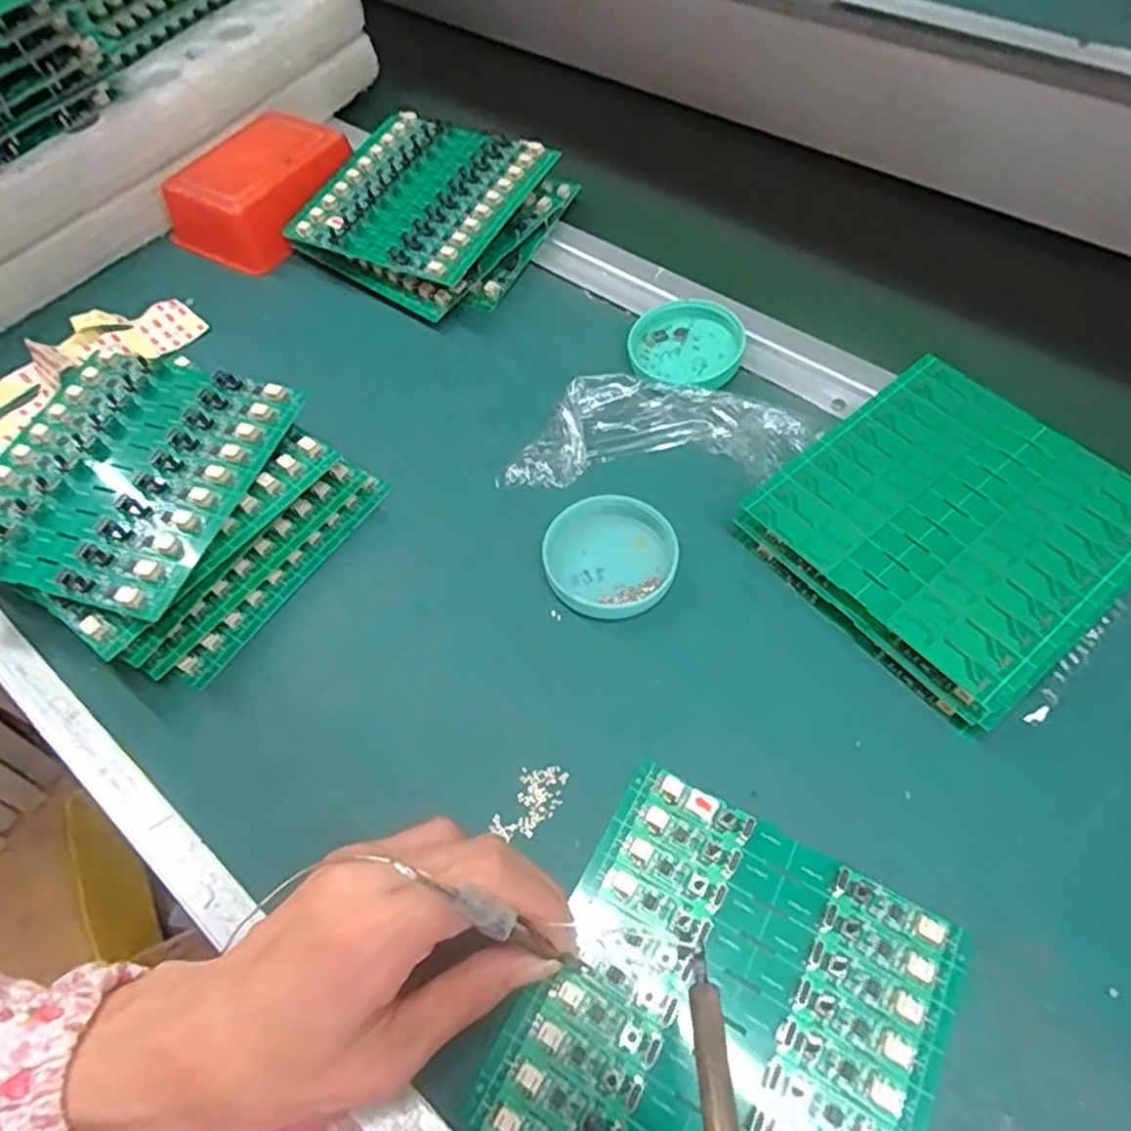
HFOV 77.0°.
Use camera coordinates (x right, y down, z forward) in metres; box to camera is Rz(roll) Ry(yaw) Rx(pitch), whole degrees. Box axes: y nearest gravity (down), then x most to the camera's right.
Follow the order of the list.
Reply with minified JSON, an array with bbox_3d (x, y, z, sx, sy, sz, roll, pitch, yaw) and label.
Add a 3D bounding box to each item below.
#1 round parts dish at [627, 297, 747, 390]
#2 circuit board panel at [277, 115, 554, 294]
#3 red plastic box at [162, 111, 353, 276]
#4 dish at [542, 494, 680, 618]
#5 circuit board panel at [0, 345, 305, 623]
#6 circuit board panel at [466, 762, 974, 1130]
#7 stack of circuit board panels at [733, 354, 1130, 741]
[{"bbox_3d":[0.073,-0.131,0.419,0.068,0.012,0.065,-2,58,3],"label":"round parts dish"},{"bbox_3d":[-0.094,-0.248,0.474,0.128,0.017,0.137,24,68,16],"label":"circuit board panel"},{"bbox_3d":[-0.216,-0.270,0.509,0.094,0.041,0.123,31,65,20],"label":"red plastic box"},{"bbox_3d":[0.022,-0.006,0.348,0.063,0.016,0.061,-2,58,3],"label":"dish"},{"bbox_3d":[-0.216,-0.047,0.348,0.127,0.010,0.137,13,62,12],"label":"circuit board panel"},{"bbox_3d":[0.059,0.162,0.250,0.133,0.005,0.137,25,63,18],"label":"circuit board panel"},{"bbox_3d":[0.181,-0.018,0.335,0.139,0.030,0.138,-35,63,-17],"label":"stack of circuit board panels"}]

